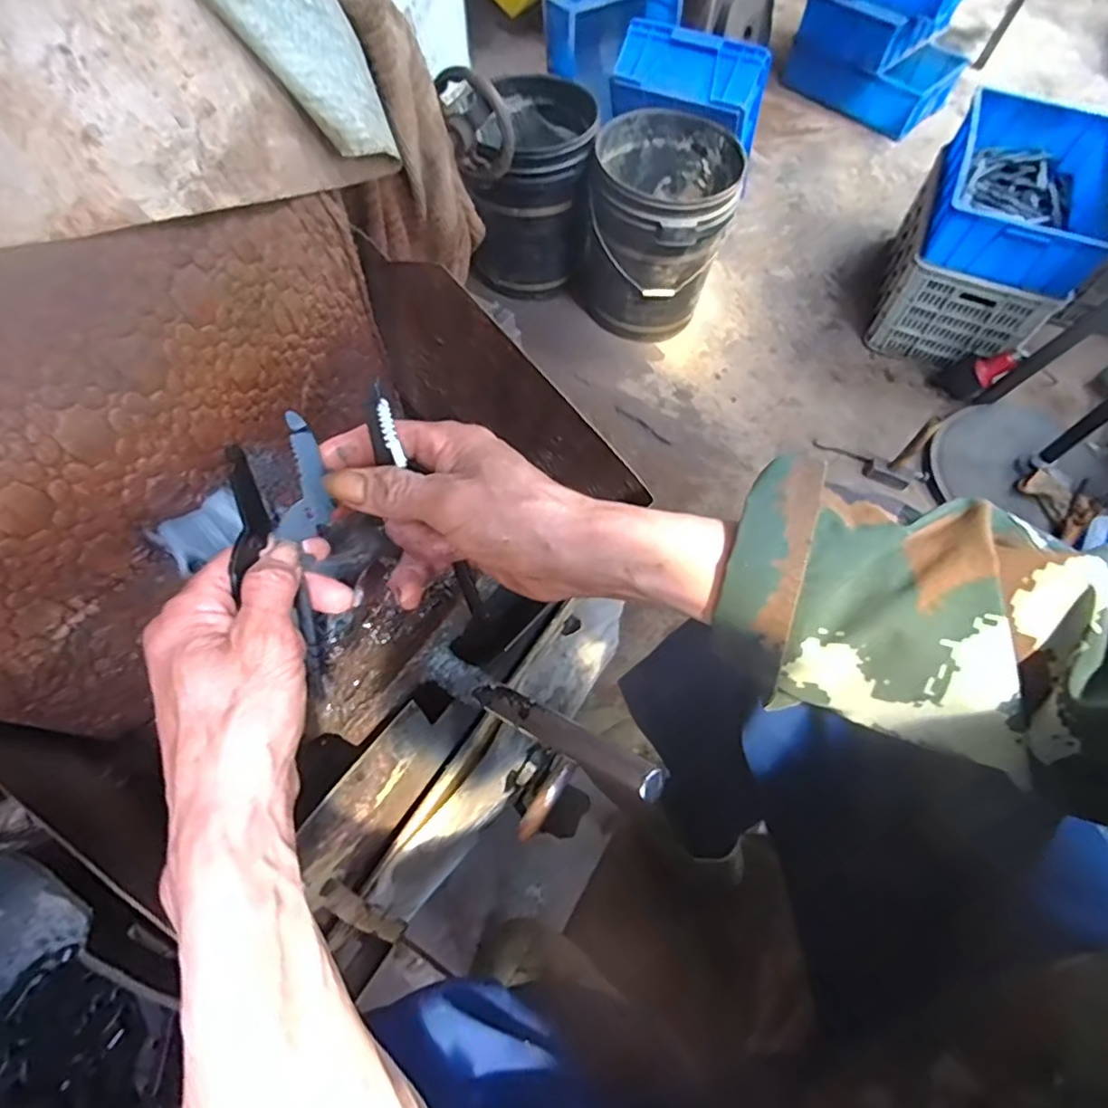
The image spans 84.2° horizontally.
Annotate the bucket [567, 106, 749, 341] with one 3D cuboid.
[{"bbox_3d":[0.247,-0.812,1.587,0.343,0.410,0.375,1,63,-2],"label":"bucket"}]

